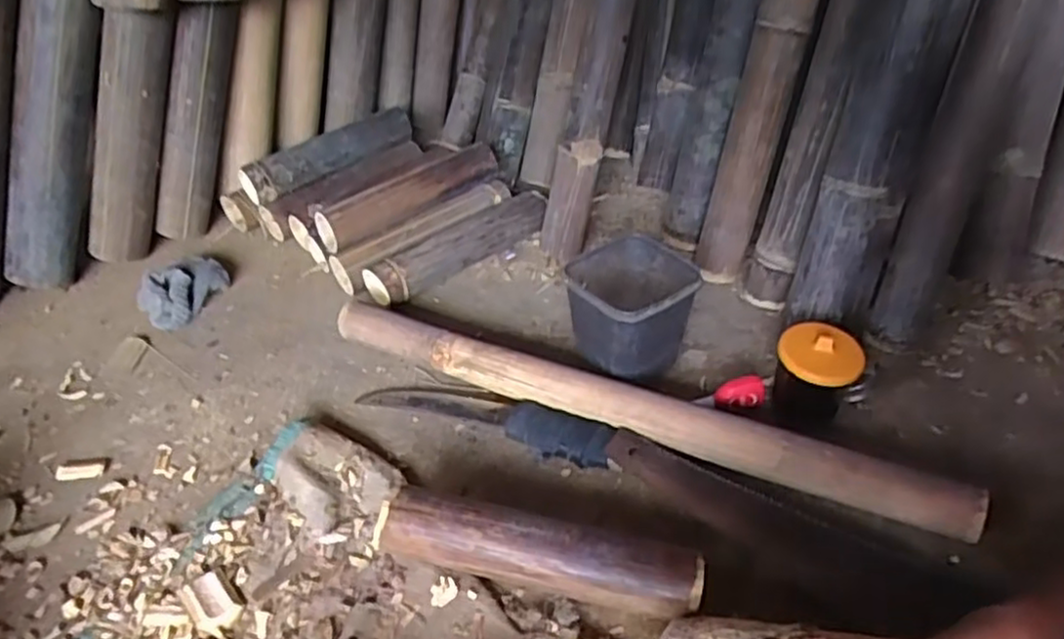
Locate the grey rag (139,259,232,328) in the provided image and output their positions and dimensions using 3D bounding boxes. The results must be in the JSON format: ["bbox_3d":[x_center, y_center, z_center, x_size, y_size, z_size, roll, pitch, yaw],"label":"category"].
[{"bbox_3d":[-0.443,-0.037,0.912,0.112,0.049,0.082,-25,44,-26],"label":"grey rag"}]

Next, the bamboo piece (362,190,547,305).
[{"bbox_3d":[-0.095,-0.094,0.947,0.268,0.058,0.063,-28,46,-28],"label":"bamboo piece"}]

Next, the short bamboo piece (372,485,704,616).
[{"bbox_3d":[0.002,0.195,0.592,0.265,0.060,0.048,8,40,12],"label":"short bamboo piece"}]

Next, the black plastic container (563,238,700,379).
[{"bbox_3d":[0.103,0.001,0.763,0.122,0.125,0.112,-22,43,-23],"label":"black plastic container"}]

